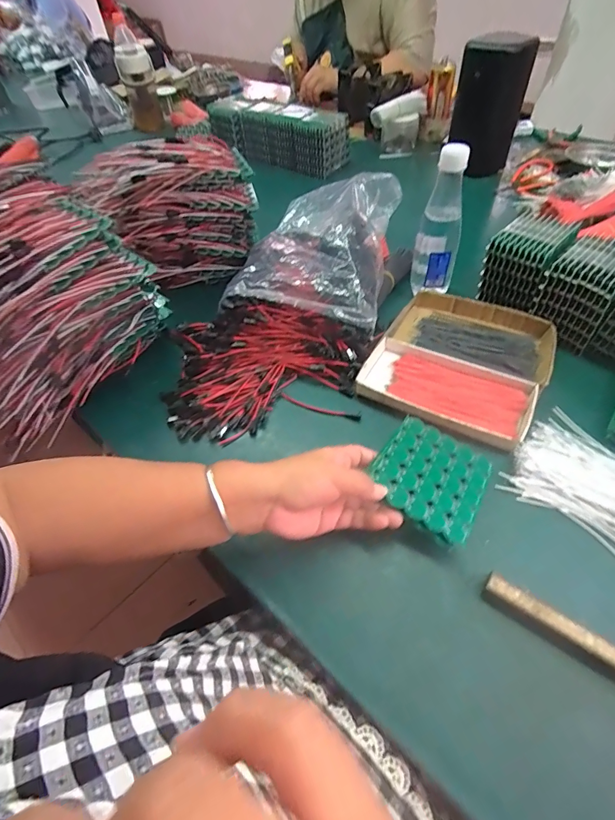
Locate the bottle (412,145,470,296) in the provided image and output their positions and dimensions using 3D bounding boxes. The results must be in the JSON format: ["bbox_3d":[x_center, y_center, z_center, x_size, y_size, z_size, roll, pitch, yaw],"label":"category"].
[{"bbox_3d":[0.174,-0.235,0.529,0.059,0.178,0.063,13,55,14],"label":"bottle"}]

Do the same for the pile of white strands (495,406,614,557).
[{"bbox_3d":[0.282,0.079,0.383,0.121,0.021,0.161,-36,57,-23],"label":"pile of white strands"}]

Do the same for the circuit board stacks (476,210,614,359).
[{"bbox_3d":[0.345,-0.153,0.500,0.236,0.091,0.101,36,63,27],"label":"circuit board stacks"}]

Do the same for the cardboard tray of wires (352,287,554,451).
[{"bbox_3d":[0.186,-0.063,0.493,0.189,0.030,0.211,25,57,22],"label":"cardboard tray of wires"}]

